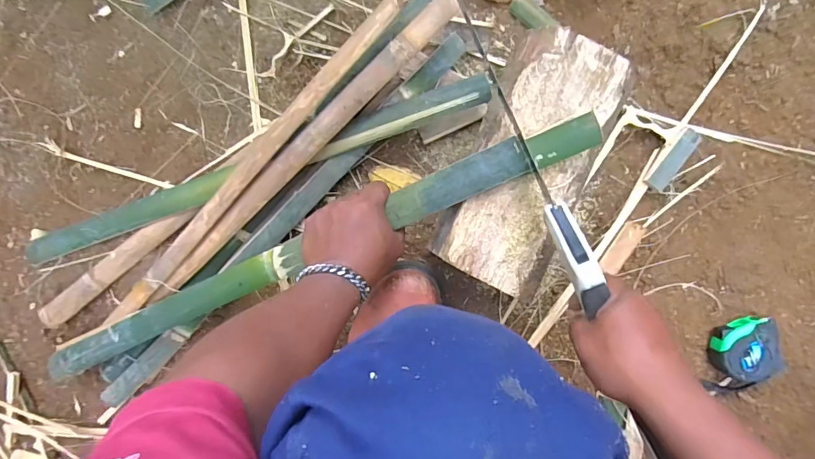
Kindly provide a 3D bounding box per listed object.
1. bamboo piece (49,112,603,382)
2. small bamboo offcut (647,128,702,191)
[{"bbox_3d":[-0.147,0.043,0.513,0.731,0.035,0.044,-23,87,14],"label":"bamboo piece"},{"bbox_3d":[0.327,-0.085,0.542,0.025,0.008,0.080,37,92,5],"label":"small bamboo offcut"}]

